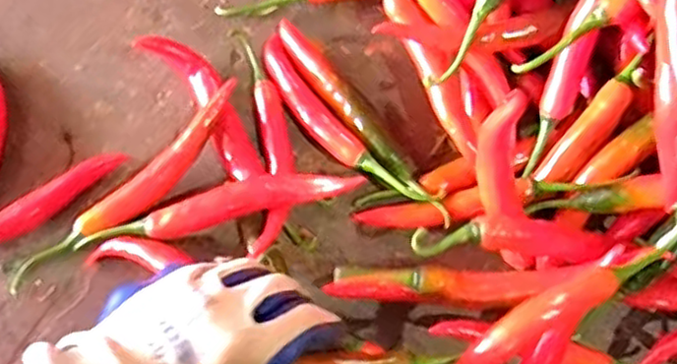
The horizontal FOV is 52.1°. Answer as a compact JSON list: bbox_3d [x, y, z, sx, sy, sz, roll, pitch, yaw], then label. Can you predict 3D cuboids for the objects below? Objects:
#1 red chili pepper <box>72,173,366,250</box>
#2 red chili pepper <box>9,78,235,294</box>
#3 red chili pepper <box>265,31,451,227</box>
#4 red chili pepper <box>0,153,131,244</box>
[{"bbox_3d":[-0.072,0.014,0.411,0.166,0.042,0.024,-13,79,-3],"label":"red chili pepper"},{"bbox_3d":[-0.125,0.009,0.419,0.176,0.026,0.024,-41,82,-7],"label":"red chili pepper"},{"bbox_3d":[0.003,-0.028,0.434,0.028,0.019,0.162,-41,82,-7],"label":"red chili pepper"},{"bbox_3d":[-0.194,0.017,0.418,0.138,0.017,0.026,-27,80,-5],"label":"red chili pepper"}]

